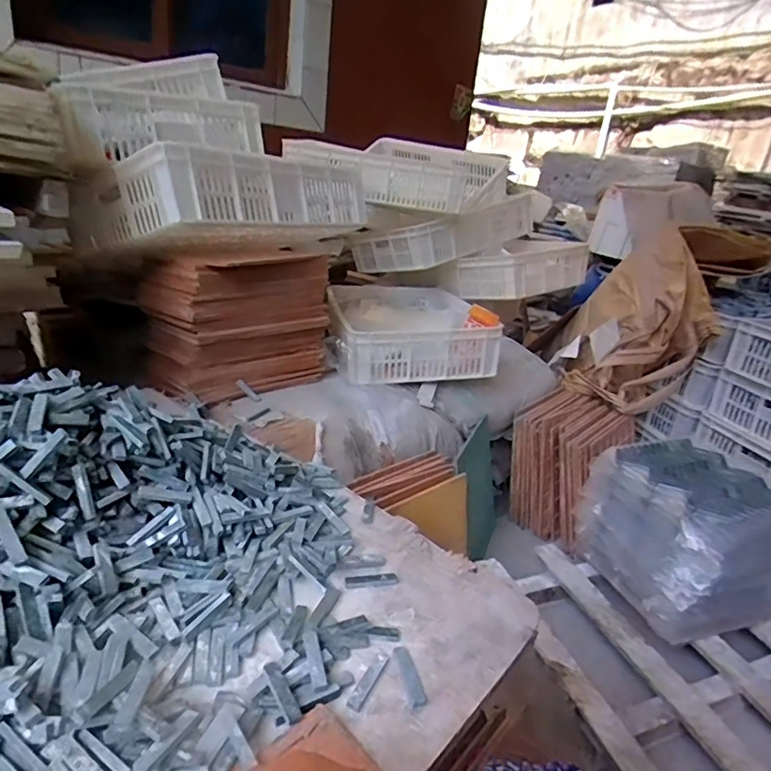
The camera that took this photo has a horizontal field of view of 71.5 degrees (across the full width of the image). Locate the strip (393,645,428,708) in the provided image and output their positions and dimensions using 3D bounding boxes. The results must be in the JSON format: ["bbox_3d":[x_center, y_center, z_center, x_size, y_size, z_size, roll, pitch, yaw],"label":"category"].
[{"bbox_3d":[0.023,0.287,0.533,0.016,0.004,0.066,-1,23,-19],"label":"strip"}]

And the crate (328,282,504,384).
[{"bbox_3d":[0.056,-0.172,1.626,0.456,0.155,0.557,2,22,-12],"label":"crate"}]

